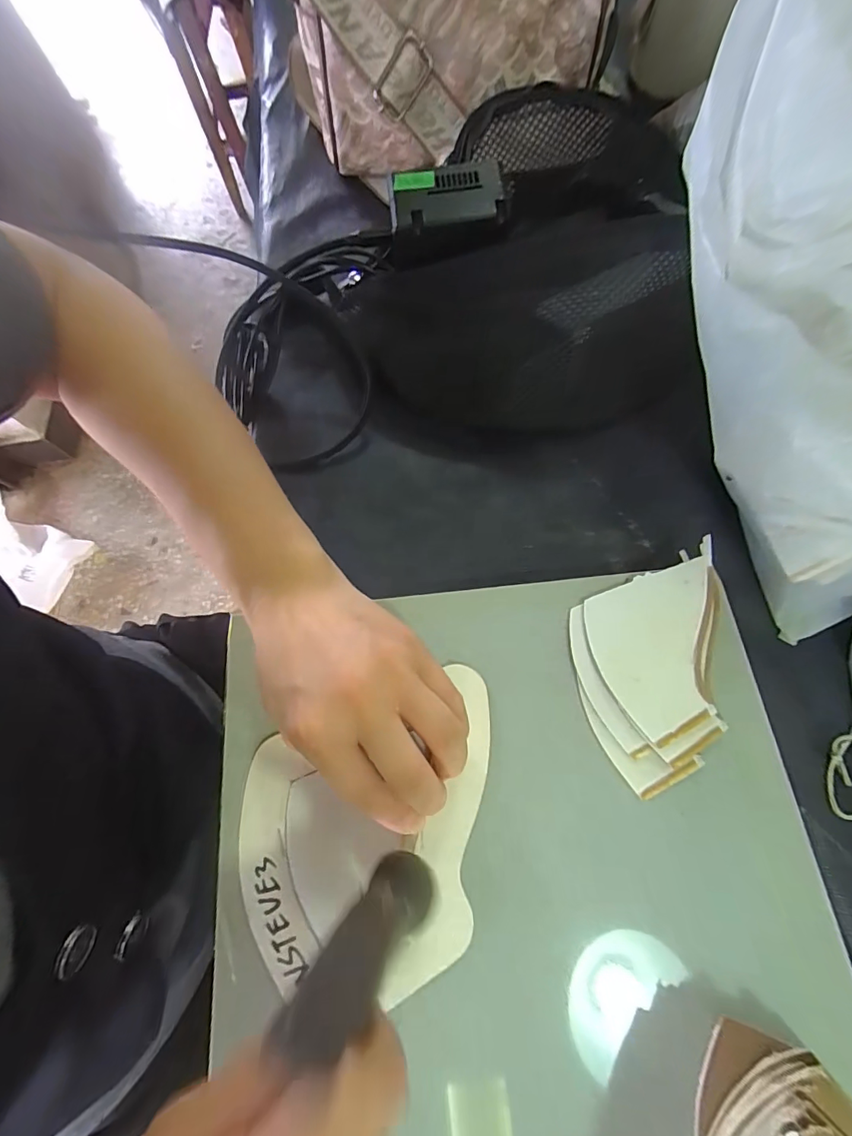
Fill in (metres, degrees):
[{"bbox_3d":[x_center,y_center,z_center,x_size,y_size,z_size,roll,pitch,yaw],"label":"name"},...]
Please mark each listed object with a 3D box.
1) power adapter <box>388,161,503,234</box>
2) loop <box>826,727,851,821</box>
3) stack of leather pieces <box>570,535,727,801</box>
[{"bbox_3d":[0.013,-0.237,0.283,0.071,0.015,0.040,-10,71,1],"label":"power adapter"},{"bbox_3d":[0.232,0.111,0.236,0.025,0.009,0.047,20,74,11],"label":"loop"},{"bbox_3d":[0.131,0.051,0.239,0.105,0.010,0.097,-26,71,-4],"label":"stack of leather pieces"}]

